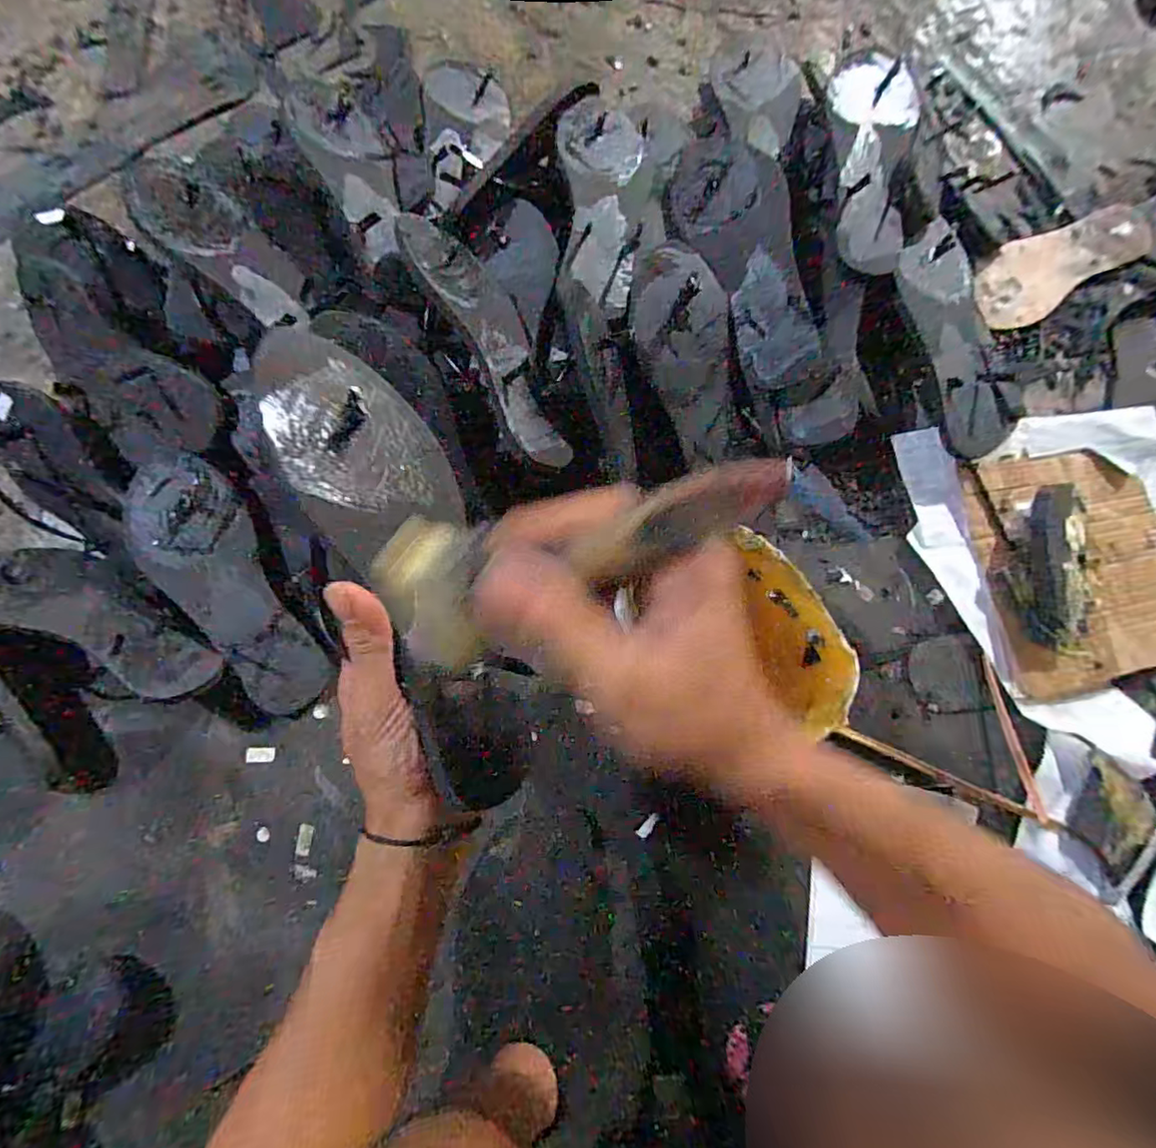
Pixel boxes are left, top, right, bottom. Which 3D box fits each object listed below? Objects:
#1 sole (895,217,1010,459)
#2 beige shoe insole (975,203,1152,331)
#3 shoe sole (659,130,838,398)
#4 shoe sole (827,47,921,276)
[{"bbox_3d":[0.371,-0.226,0.555,0.093,0.014,0.215,-24,94,-15],"label":"sole"},{"bbox_3d":[0.529,-0.345,0.630,0.219,0.009,0.084,-32,80,-3],"label":"beige shoe insole"},{"bbox_3d":[0.155,-0.296,0.538,0.118,0.053,0.273,-16,83,-5],"label":"shoe sole"},{"bbox_3d":[0.277,-0.389,0.534,0.077,0.029,0.223,2,81,-2],"label":"shoe sole"}]

